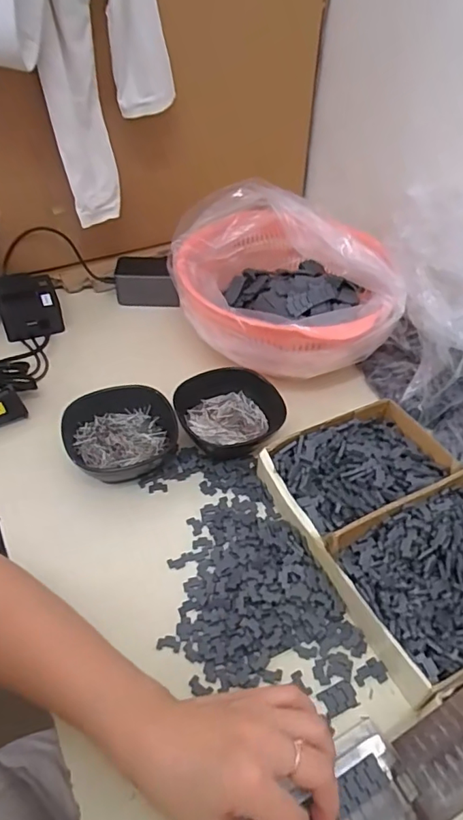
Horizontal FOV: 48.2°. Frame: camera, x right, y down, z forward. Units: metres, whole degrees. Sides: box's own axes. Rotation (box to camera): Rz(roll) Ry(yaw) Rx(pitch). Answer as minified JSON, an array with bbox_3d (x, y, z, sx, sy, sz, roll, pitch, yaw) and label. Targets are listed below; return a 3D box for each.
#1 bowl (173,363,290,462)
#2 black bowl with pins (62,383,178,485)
[{"bbox_3d":[0.003,0.007,0.546,0.108,0.043,0.107,2,45,-2],"label":"bowl"},{"bbox_3d":[-0.109,0.032,0.523,0.108,0.051,0.105,2,45,-2],"label":"black bowl with pins"}]

